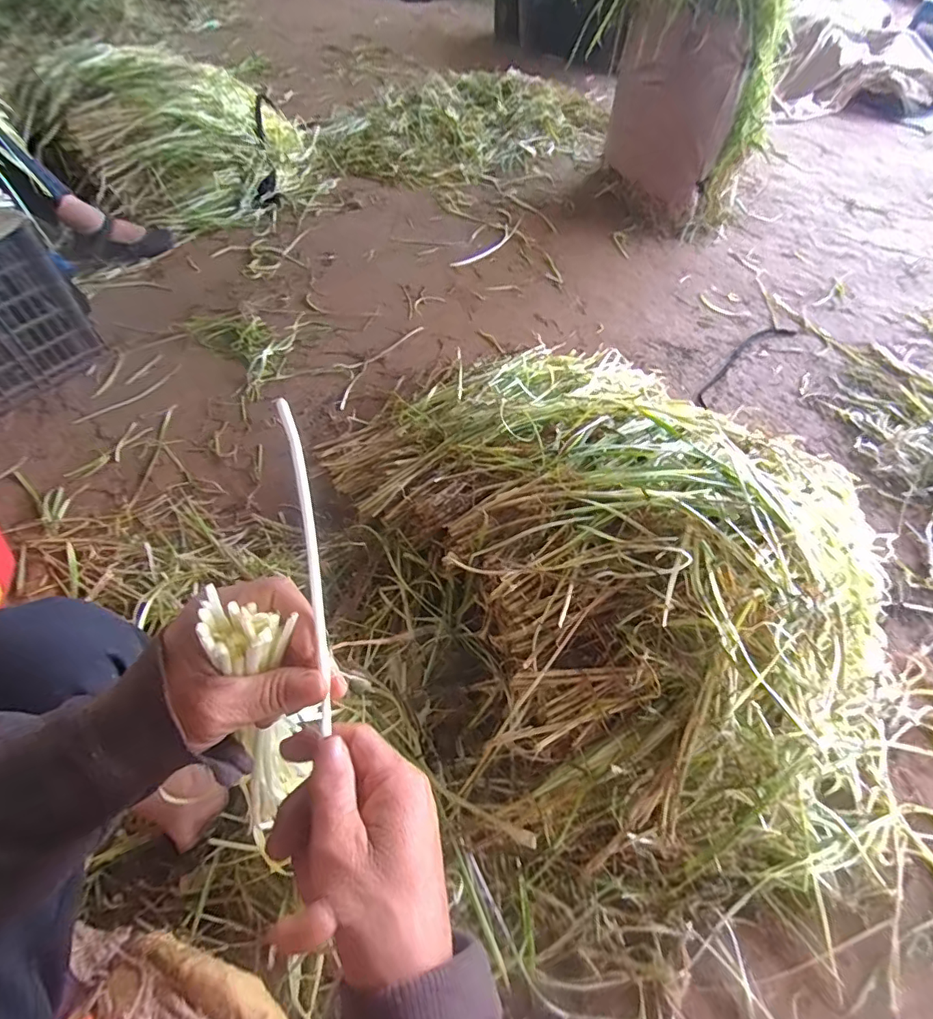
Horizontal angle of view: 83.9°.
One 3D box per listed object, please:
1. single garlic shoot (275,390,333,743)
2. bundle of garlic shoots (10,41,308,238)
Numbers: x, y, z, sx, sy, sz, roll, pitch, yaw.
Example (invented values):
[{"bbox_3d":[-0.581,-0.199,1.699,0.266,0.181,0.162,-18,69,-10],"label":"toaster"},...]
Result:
[{"bbox_3d":[-0.080,0.029,0.264,0.008,0.019,0.164,-7,90,-9],"label":"single garlic shoot"},{"bbox_3d":[-0.720,-0.995,1.399,0.715,0.298,0.369,-33,65,-24],"label":"bundle of garlic shoots"}]

